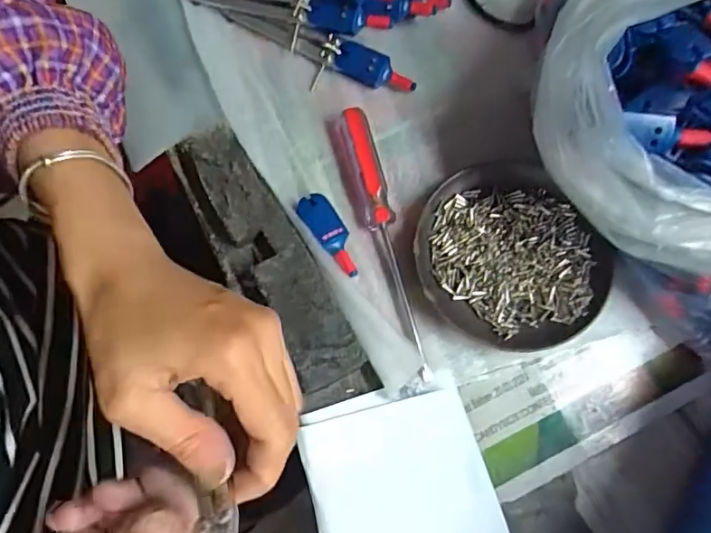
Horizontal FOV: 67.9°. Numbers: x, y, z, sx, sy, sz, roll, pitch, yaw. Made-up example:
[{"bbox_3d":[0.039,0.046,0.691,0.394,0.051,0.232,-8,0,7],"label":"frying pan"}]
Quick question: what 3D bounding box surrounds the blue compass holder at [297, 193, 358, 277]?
[{"bbox_3d":[-0.015,-0.020,0.331,0.023,0.010,0.057,-31,73,-23],"label":"blue compass holder"}]

